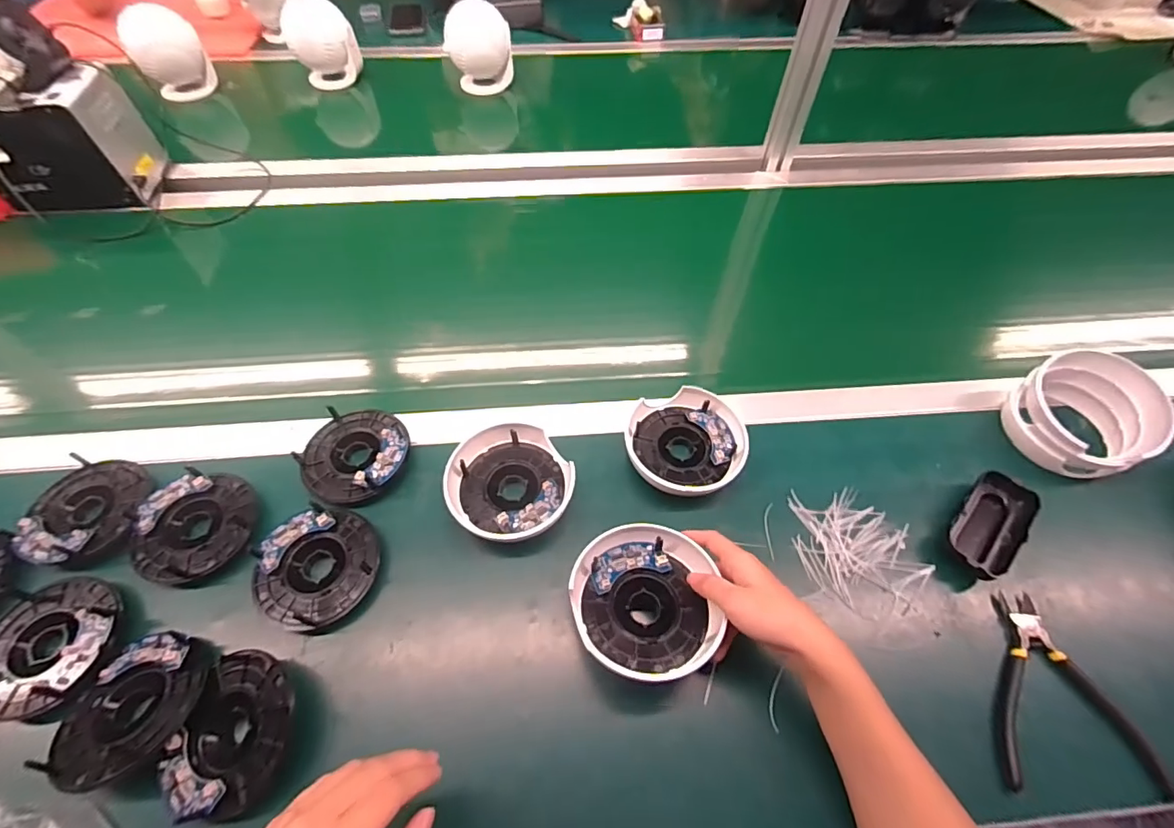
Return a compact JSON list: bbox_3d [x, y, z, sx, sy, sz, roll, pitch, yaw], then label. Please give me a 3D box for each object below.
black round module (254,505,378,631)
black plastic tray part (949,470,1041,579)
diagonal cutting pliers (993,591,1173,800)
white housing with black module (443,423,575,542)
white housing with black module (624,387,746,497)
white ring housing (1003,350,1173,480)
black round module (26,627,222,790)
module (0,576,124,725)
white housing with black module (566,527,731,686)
[{"bbox_3d":[-0.231,0.133,0.437,0.095,0.030,0.097,1,56,-1],"label":"black round module"},{"bbox_3d":[0.373,0.106,0.468,0.051,0.022,0.109,37,63,21],"label":"black plastic tray part"},{"bbox_3d":[0.369,0.215,0.401,0.120,0.012,0.137,2,56,0],"label":"diagonal cutting pliers"},{"bbox_3d":[-0.071,0.067,0.478,0.113,0.043,0.108,1,56,-1],"label":"white housing with black module"},{"bbox_3d":[0.097,0.034,0.503,0.117,0.040,0.107,1,56,-1],"label":"white housing with black module"},{"bbox_3d":[0.501,0.003,0.509,0.105,0.066,0.114,-22,59,-15],"label":"white ring housing"},{"bbox_3d":[-0.332,0.211,0.366,0.081,0.024,0.102,19,57,11],"label":"black round module"},{"bbox_3d":[-0.426,0.180,0.394,0.102,0.017,0.102,1,56,-1],"label":"module"},{"bbox_3d":[0.045,0.148,0.398,0.109,0.041,0.112,-2,55,-2],"label":"white housing with black module"}]

